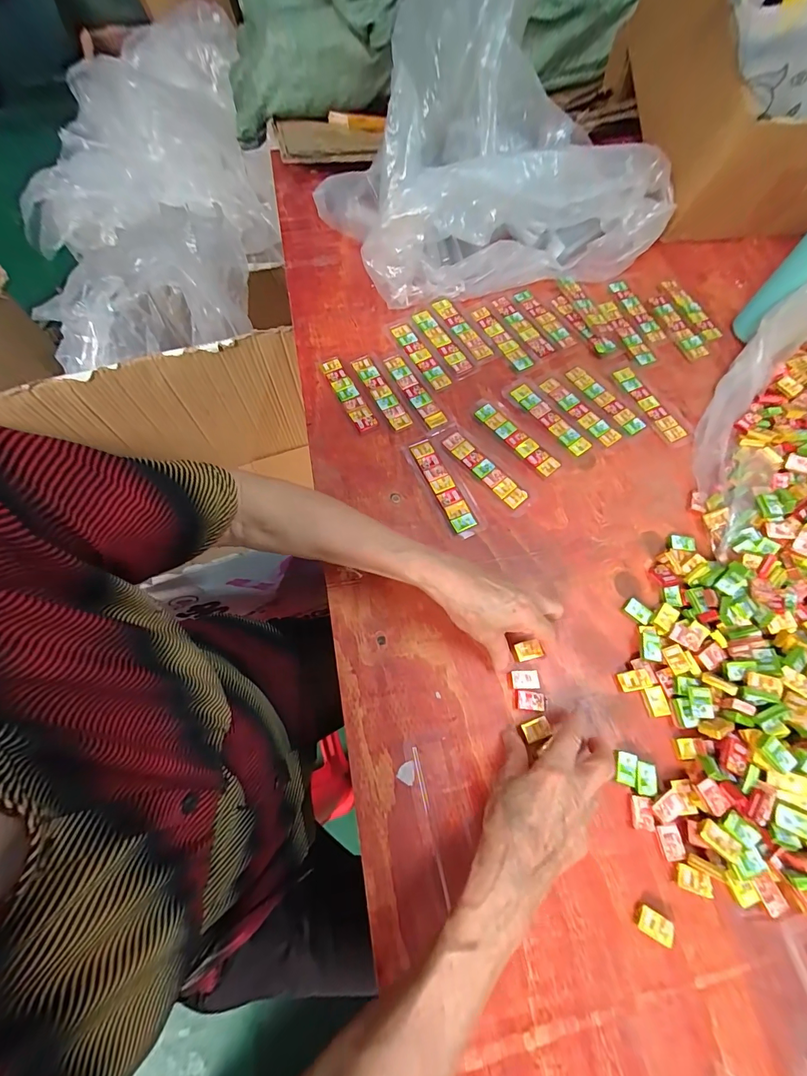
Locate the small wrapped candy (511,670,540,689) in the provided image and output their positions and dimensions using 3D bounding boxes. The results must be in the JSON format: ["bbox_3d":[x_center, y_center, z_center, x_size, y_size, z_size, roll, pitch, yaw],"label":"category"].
[{"bbox_3d":[0.115,0.135,0.380,0.024,0.008,0.016,-2,68,-1],"label":"small wrapped candy"}]

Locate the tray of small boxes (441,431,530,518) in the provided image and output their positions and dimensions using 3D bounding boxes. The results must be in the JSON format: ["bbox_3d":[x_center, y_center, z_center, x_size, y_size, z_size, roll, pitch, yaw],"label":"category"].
[{"bbox_3d":[0.096,-0.077,0.461,0.029,0.005,0.125,-38,73,-14],"label":"tray of small boxes"}]

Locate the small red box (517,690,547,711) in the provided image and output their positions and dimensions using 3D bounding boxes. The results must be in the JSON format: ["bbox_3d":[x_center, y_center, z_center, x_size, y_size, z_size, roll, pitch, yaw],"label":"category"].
[{"bbox_3d":[0.119,0.152,0.372,0.027,0.008,0.016,7,68,3],"label":"small red box"}]

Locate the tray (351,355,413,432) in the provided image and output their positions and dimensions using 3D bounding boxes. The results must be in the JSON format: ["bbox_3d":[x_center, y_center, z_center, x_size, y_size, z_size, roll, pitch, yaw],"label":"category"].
[{"bbox_3d":[-0.028,-0.183,0.499,0.027,0.008,0.117,-28,71,-11],"label":"tray"}]

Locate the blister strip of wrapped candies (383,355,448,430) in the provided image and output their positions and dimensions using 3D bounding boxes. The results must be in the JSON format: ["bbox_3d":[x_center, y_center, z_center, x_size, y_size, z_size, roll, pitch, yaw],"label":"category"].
[{"bbox_3d":[0.014,-0.185,0.500,0.025,0.005,0.119,-28,71,-11],"label":"blister strip of wrapped candies"}]

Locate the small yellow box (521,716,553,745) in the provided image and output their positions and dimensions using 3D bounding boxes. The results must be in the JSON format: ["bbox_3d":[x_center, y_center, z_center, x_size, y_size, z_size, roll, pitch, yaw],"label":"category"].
[{"bbox_3d":[0.122,0.175,0.365,0.025,0.004,0.016,-19,69,-8],"label":"small yellow box"}]

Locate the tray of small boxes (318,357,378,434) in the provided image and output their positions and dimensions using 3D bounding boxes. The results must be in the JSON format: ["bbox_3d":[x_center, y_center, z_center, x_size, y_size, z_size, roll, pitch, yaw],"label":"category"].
[{"bbox_3d":[-0.070,-0.181,0.500,0.026,0.009,0.118,-26,70,-10],"label":"tray of small boxes"}]

